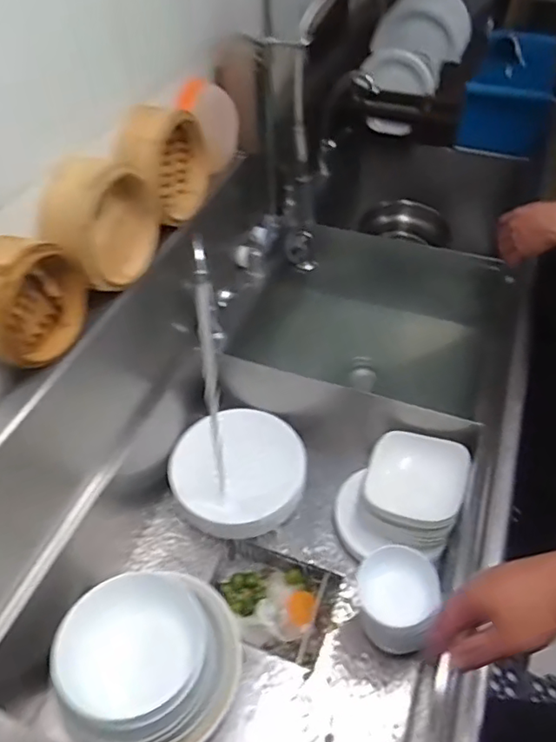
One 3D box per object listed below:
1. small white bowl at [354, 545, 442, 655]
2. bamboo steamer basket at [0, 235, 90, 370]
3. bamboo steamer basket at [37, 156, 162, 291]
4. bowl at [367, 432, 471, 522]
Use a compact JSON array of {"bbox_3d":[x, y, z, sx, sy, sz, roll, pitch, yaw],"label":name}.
[{"bbox_3d":[0.164,0.301,0.787,0.110,0.060,0.119,-8,48,-5],"label":"small white bowl"},{"bbox_3d":[-0.294,-0.086,0.676,0.065,0.134,0.155,14,50,15],"label":"bamboo steamer basket"},{"bbox_3d":[-0.228,-0.200,0.765,0.061,0.169,0.171,17,50,17],"label":"bamboo steamer basket"},{"bbox_3d":[0.221,0.170,0.920,0.154,0.054,0.146,14,50,15],"label":"bowl"}]

